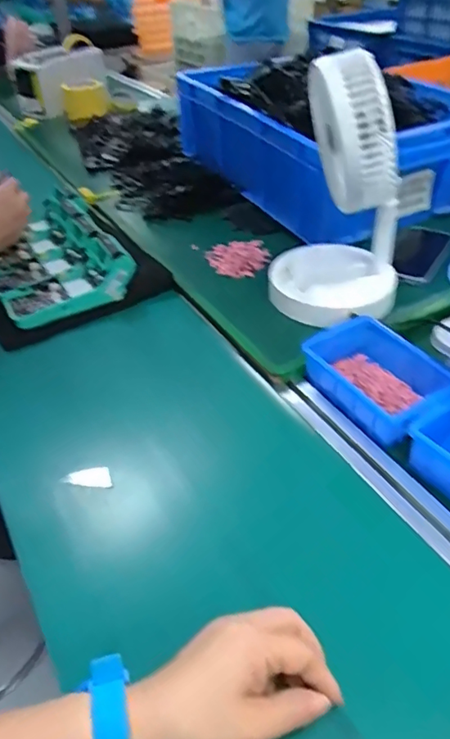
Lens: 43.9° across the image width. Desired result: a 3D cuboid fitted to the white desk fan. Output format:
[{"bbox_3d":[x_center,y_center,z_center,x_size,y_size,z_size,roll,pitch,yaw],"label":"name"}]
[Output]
[{"bbox_3d":[0.130,-0.197,0.634,0.153,0.285,0.141,3,40,9],"label":"white desk fan"}]

